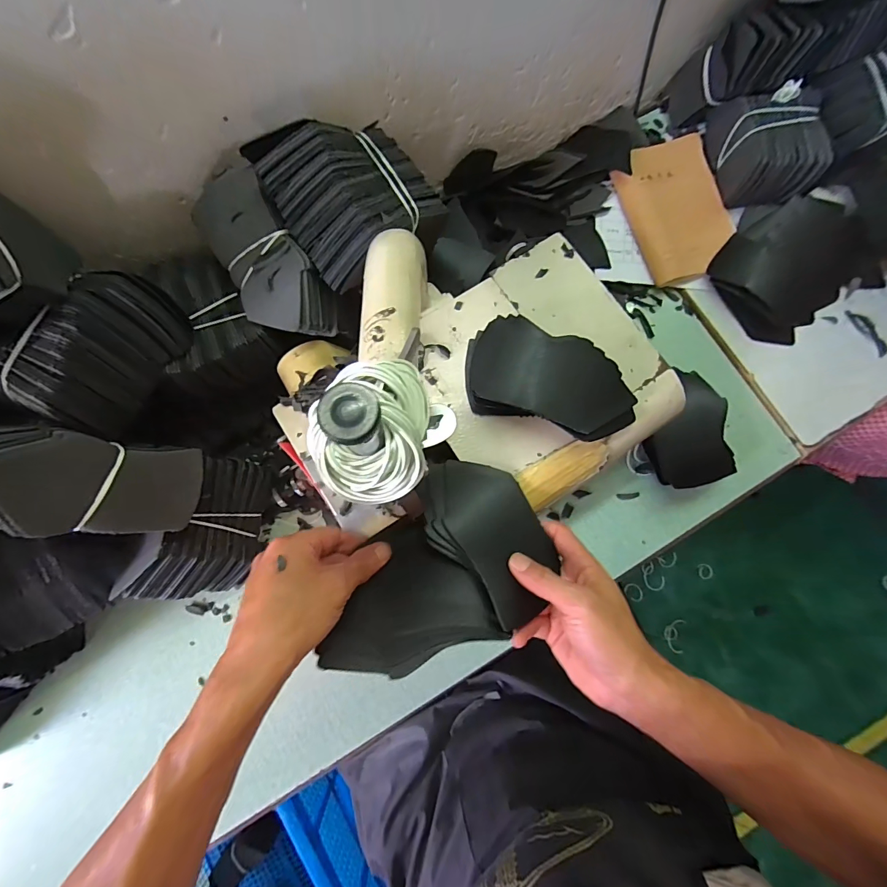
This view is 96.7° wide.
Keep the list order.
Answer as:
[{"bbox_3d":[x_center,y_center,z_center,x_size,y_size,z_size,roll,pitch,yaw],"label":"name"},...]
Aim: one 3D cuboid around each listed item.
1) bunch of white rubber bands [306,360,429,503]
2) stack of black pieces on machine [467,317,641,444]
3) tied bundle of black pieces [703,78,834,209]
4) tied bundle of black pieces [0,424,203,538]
[{"bbox_3d":[-0.035,-0.009,0.187,0.055,0.032,0.069,-7,81,-3],"label":"bunch of white rubber bands"},{"bbox_3d":[0.098,-0.057,0.362,0.154,0.036,0.089,18,80,1],"label":"stack of black pieces on machine"},{"bbox_3d":[0.441,-0.409,0.535,0.109,0.070,0.147,-6,81,-3],"label":"tied bundle of black pieces"},{"bbox_3d":[-0.280,0.031,0.307,0.052,0.159,0.080,3,78,37],"label":"tied bundle of black pieces"}]

